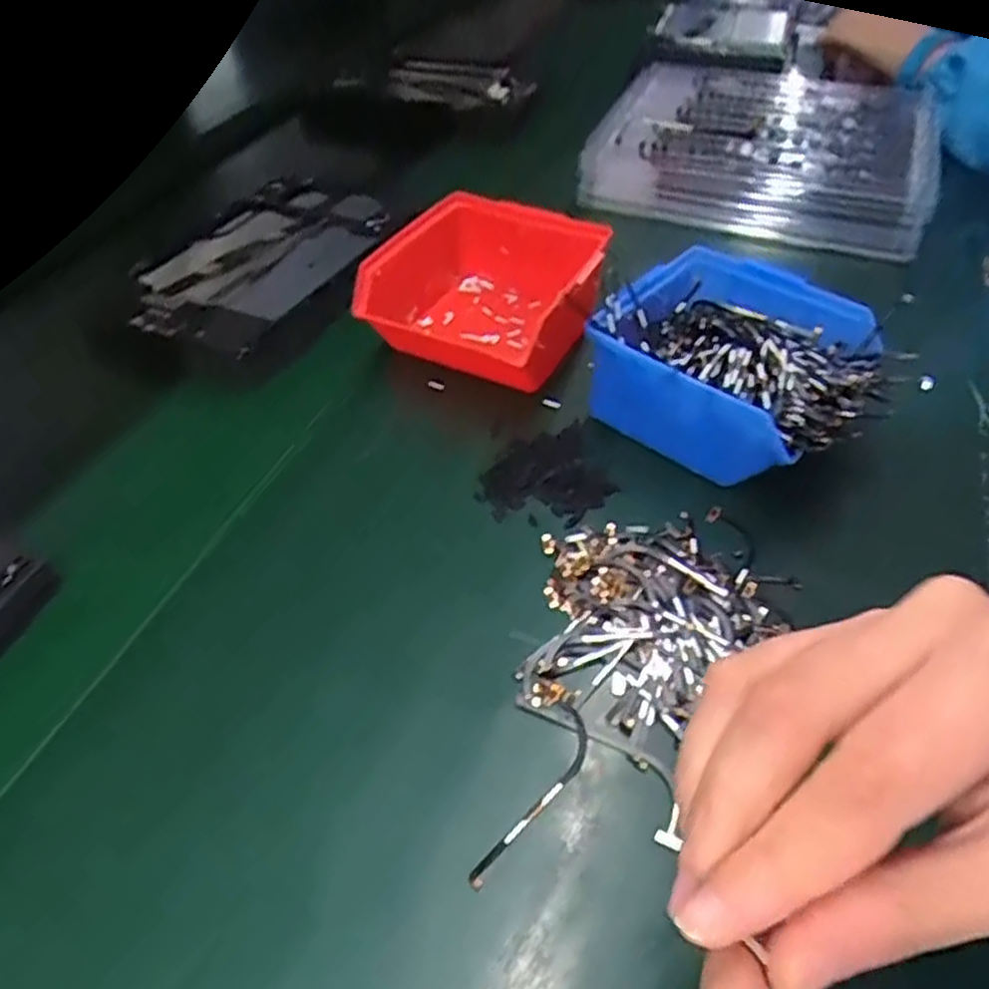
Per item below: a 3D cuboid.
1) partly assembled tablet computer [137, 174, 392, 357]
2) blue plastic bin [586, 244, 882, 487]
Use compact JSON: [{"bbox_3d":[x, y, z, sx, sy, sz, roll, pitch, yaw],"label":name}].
[{"bbox_3d":[-0.173,-0.186,0.582,0.151,0.017,0.235,15,48,14],"label":"partly assembled tablet computer"},{"bbox_3d":[0.133,-0.075,0.446,0.128,0.067,0.126,31,53,26],"label":"blue plastic bin"}]

